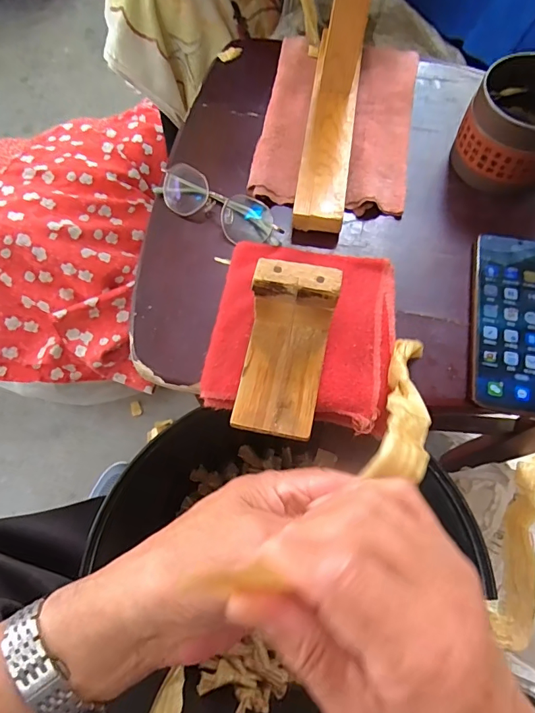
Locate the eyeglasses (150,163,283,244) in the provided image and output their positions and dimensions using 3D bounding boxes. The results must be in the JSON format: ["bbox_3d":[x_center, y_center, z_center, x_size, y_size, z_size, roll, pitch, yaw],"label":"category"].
[{"bbox_3d":[-0.048,-0.142,0.418,0.135,0.028,0.044,24,72,11],"label":"eyeglasses"}]

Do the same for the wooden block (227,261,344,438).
[{"bbox_3d":[0.011,-0.003,0.320,0.061,0.070,0.108,11,70,6],"label":"wooden block"}]

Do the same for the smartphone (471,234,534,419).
[{"bbox_3d":[0.212,-0.030,0.372,0.077,0.008,0.159,8,70,5],"label":"smartphone"}]

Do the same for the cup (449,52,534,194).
[{"bbox_3d":[0.231,-0.212,0.408,0.094,0.076,0.102,-1,69,2],"label":"cup"}]

